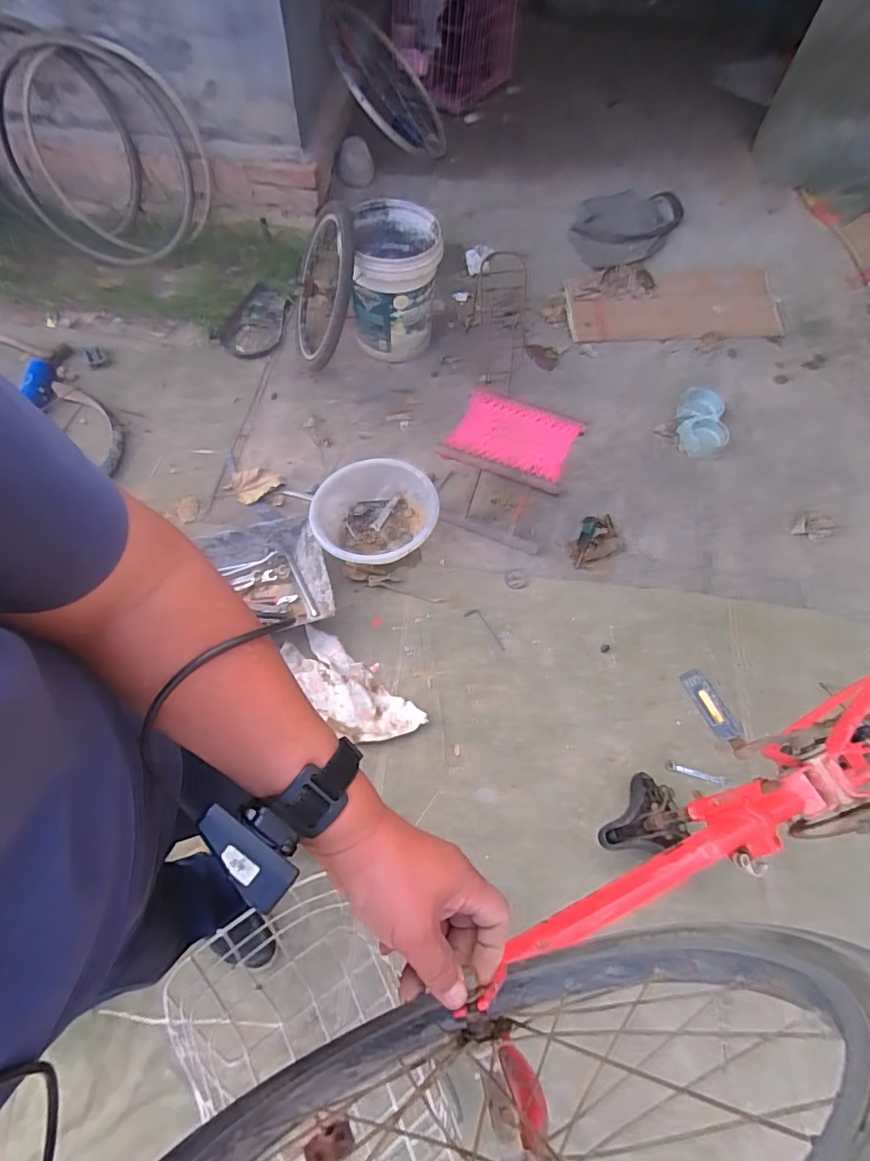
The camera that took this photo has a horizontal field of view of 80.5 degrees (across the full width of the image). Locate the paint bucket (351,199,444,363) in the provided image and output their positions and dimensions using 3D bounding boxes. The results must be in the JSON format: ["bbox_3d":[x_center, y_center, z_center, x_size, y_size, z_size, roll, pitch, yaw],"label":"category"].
[{"bbox_3d":[-0.126,-0.978,1.700,0.288,0.340,0.330,-2,64,-2],"label":"paint bucket"}]

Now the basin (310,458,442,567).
[{"bbox_3d":[-0.165,-0.177,1.457,0.336,0.129,0.327,-1,66,2],"label":"basin"}]

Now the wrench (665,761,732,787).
[{"bbox_3d":[0.615,0.452,1.202,0.142,0.009,0.022,15,67,9],"label":"wrench"}]

